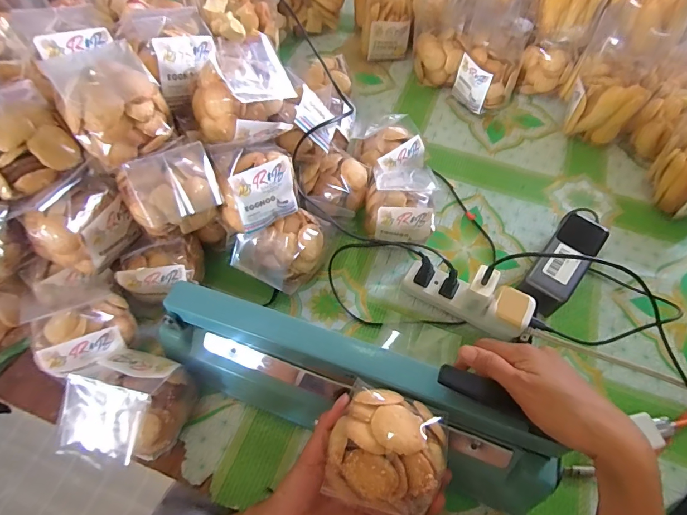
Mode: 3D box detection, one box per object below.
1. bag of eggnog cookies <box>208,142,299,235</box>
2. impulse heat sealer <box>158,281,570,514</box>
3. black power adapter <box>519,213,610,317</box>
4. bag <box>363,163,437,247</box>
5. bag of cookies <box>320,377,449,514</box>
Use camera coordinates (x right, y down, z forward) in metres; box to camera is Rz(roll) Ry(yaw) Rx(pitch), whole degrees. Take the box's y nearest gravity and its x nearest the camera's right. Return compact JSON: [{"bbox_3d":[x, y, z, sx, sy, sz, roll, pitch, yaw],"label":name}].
[{"bbox_3d":[-0.099,-0.079,0.450,0.085,0.094,0.052,-18,34,-30],"label":"bag of eggnog cookies"},{"bbox_3d":[0.007,0.128,0.384,0.375,0.114,0.088,17,62,13],"label":"impulse heat sealer"},{"bbox_3d":[0.277,0.008,0.509,0.056,0.057,0.137,38,67,18],"label":"black power adapter"},{"bbox_3d":[0.074,-0.062,0.530,0.086,0.084,0.095,7,61,3],"label":"bag"},{"bbox_3d":[0.034,0.143,0.302,0.080,0.042,0.077,18,62,9],"label":"bag of cookies"}]

